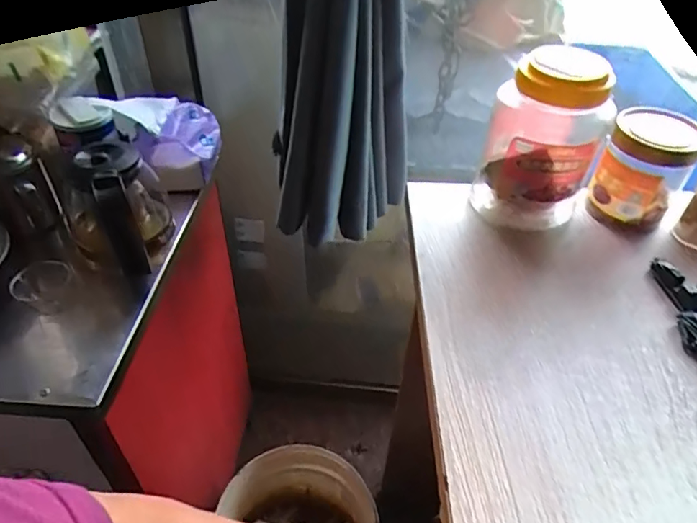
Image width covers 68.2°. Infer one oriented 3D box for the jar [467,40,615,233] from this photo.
[{"bbox_3d":[0.201,-0.126,0.538,0.111,0.175,0.100,17,44,17],"label":"jar"}]

